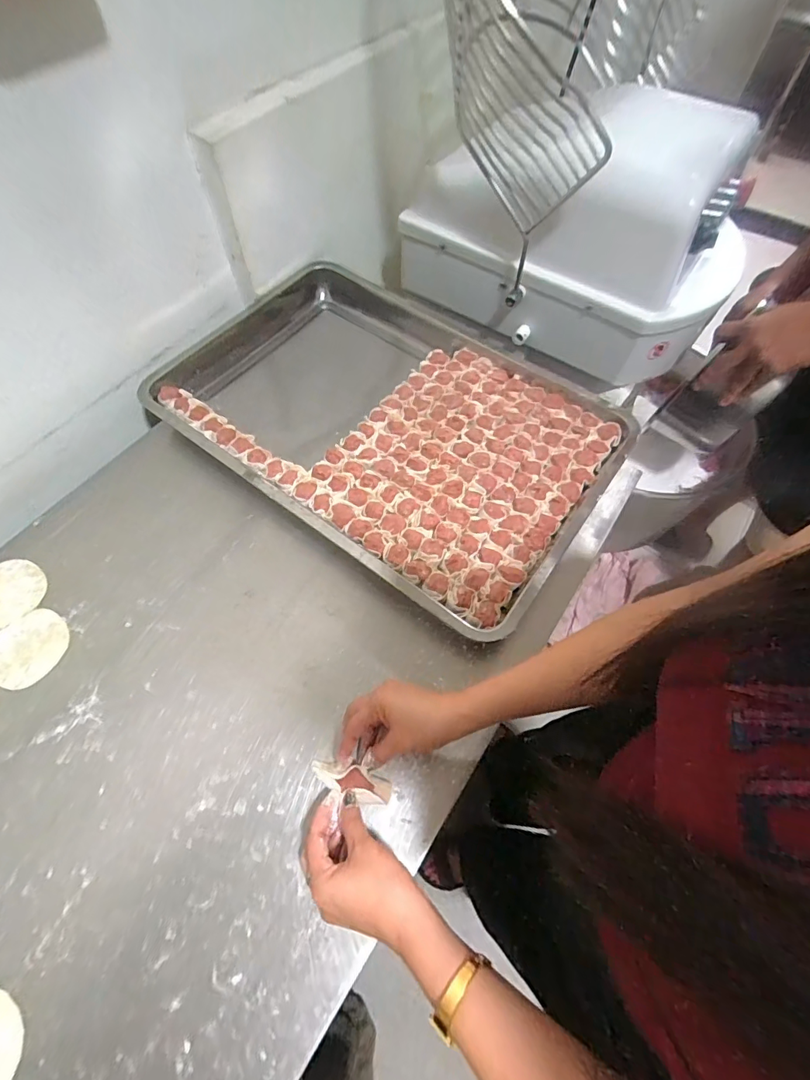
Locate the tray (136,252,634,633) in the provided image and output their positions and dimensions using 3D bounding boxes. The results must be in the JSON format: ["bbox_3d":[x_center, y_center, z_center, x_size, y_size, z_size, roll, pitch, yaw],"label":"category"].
[{"bbox_3d":[-0.033,-0.174,0.639,0.600,0.078,0.413,33,65,16],"label":"tray"}]

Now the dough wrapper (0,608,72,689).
[{"bbox_3d":[-0.418,0.120,0.500,0.081,0.005,0.077,1,61,-1],"label":"dough wrapper"}]

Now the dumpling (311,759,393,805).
[{"bbox_3d":[-0.051,0.232,0.433,0.080,0.028,0.025,20,62,3],"label":"dumpling"}]

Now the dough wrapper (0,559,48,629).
[{"bbox_3d":[-0.472,0.062,0.533,0.080,0.004,0.083,1,61,-1],"label":"dough wrapper"}]

